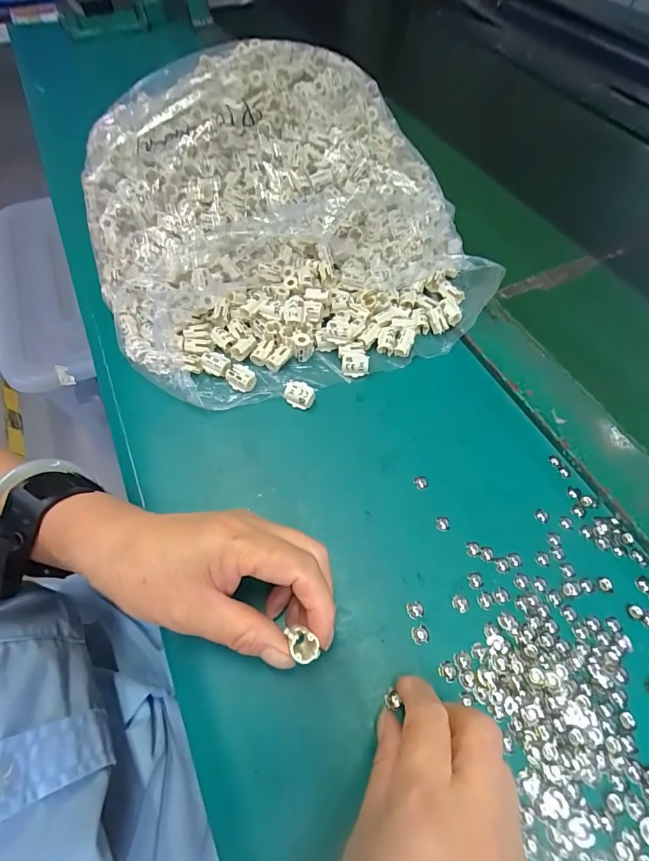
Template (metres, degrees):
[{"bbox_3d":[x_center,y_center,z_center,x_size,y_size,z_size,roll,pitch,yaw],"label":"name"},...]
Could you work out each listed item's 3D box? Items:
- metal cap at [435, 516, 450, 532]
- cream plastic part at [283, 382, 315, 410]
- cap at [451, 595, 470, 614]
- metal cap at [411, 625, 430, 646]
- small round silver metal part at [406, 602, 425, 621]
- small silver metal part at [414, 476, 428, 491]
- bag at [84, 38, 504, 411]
[{"bbox_3d":[0.082,0.064,0.281,0.010,0.004,0.011,0,60,0],"label":"metal cap"},{"bbox_3d":[-0.021,-0.029,0.325,0.024,0.016,0.016,33,65,17],"label":"cream plastic part"},{"bbox_3d":[0.086,0.108,0.254,0.011,0.004,0.009,32,65,17],"label":"cap"},{"bbox_3d":[0.058,0.123,0.244,0.011,0.004,0.009,-15,61,-9],"label":"metal cap"},{"bbox_3d":[0.056,0.111,0.251,0.011,0.004,0.009,-15,61,-9],"label":"small round silver metal part"},{"bbox_3d":[0.071,0.038,0.296,0.010,0.004,0.010,0,60,0],"label":"small silver metal part"},{"bbox_3d":[-0.054,-0.220,0.392,0.334,0.094,0.392,-17,61,-10],"label":"bag"}]

